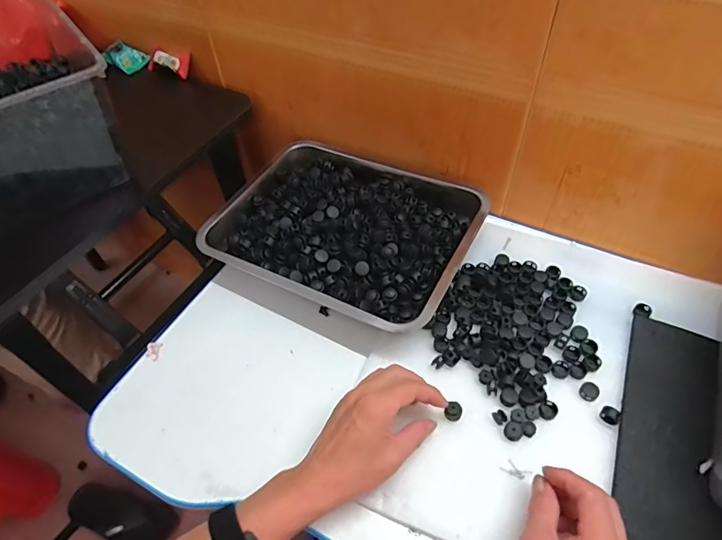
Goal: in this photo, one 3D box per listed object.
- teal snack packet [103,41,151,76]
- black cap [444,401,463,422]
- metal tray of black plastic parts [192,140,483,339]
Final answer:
[{"bbox_3d":[-0.369,-0.336,0.740,0.013,0.049,0.063,-18,41,46],"label":"teal snack packet"},{"bbox_3d":[0.092,0.139,0.459,0.018,0.011,0.014,-37,58,-23],"label":"black cap"},{"bbox_3d":[-0.012,-0.069,0.603,0.312,0.046,0.264,23,56,20],"label":"metal tray of black plastic parts"}]

